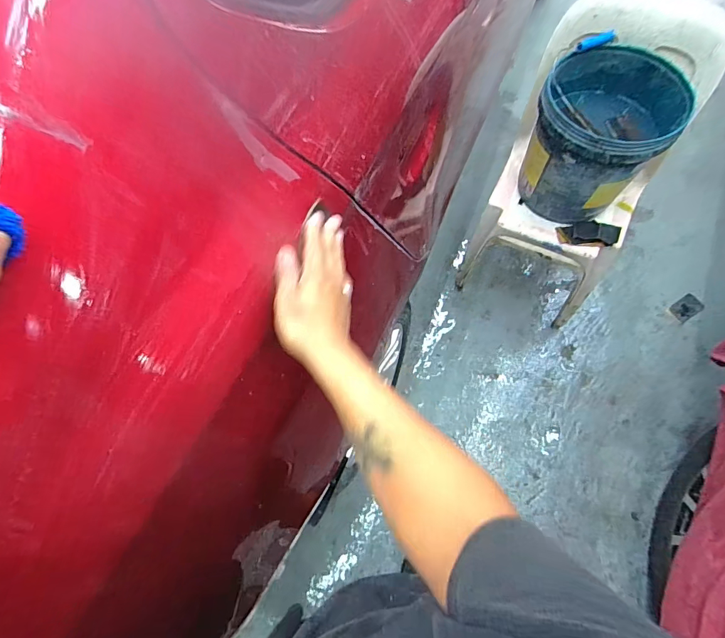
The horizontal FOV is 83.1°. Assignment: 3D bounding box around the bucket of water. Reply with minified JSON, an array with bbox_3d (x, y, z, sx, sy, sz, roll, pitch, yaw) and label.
[{"bbox_3d":[0.605,-0.466,1.070,0.300,0.305,0.323,-2,68,5],"label":"bucket of water"}]

